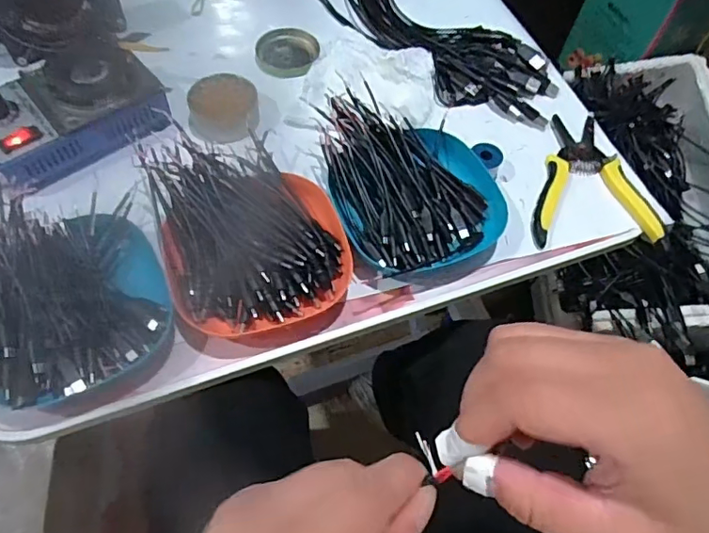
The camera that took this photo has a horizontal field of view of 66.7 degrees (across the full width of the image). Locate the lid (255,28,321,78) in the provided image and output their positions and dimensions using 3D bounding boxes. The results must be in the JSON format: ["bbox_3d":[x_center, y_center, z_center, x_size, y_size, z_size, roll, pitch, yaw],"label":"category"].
[{"bbox_3d":[-0.073,-0.231,0.581,0.066,0.007,0.068,2,61,-3],"label":"lid"}]

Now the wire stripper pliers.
[{"bbox_3d":[0.221,-0.080,0.504,0.110,0.015,0.154,8,61,0],"label":"wire stripper pliers"}]

